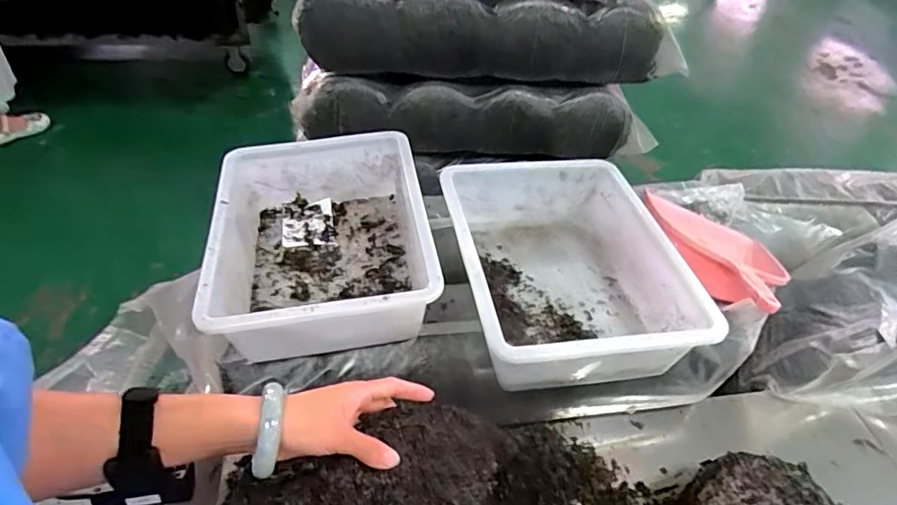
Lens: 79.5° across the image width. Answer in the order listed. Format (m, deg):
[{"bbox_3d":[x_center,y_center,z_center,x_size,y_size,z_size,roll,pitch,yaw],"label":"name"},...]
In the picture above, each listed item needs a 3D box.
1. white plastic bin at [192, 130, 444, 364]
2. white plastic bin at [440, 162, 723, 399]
[{"bbox_3d":[-0.177,-0.017,0.759,0.288,0.127,0.358,-4,47,-9],"label":"white plastic bin"},{"bbox_3d":[0.152,0.021,0.747,0.291,0.134,0.362,-7,48,-12],"label":"white plastic bin"}]

